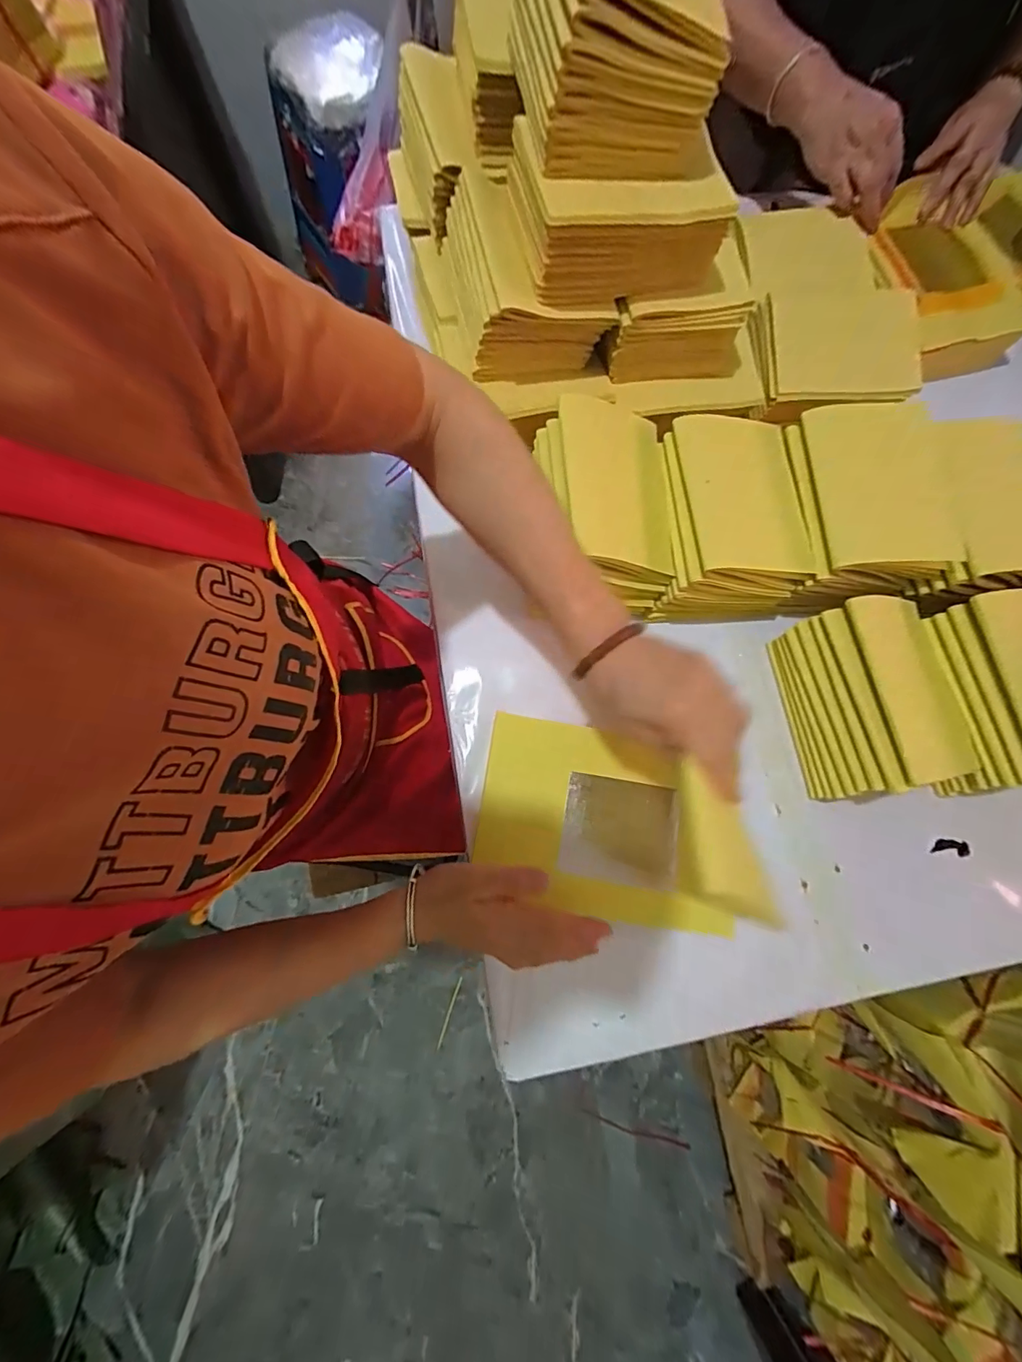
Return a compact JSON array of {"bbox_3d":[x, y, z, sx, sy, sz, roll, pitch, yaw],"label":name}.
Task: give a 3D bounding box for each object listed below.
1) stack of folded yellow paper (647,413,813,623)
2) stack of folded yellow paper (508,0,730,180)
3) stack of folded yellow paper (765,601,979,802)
[{"bbox_3d":[0.210,-0.159,0.473,0.129,0.096,0.168,0,76,-4],"label":"stack of folded yellow paper"},{"bbox_3d":[0.073,-0.477,0.344,0.125,0.091,0.157,-9,77,-7],"label":"stack of folded yellow paper"},{"bbox_3d":[0.337,0.016,0.441,0.115,0.081,0.166,-7,77,-6],"label":"stack of folded yellow paper"}]

